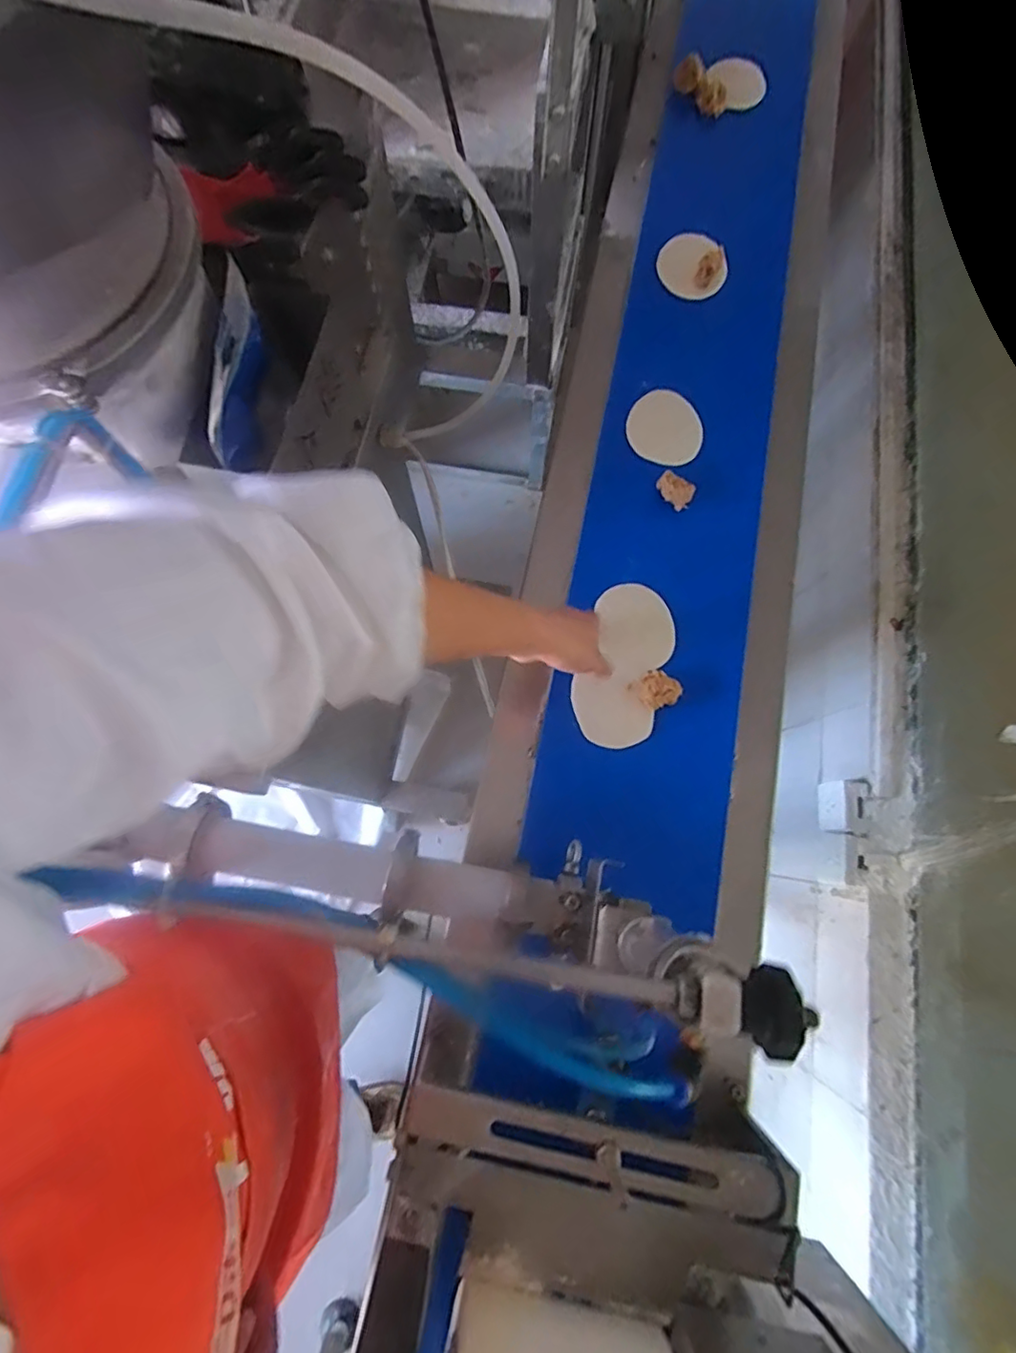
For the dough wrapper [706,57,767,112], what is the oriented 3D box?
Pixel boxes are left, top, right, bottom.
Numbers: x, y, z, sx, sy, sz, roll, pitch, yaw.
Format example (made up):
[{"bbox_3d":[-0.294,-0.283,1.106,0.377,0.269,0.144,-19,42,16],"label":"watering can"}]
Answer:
[{"bbox_3d":[0.320,-0.835,0.795,0.083,0.011,0.083,1,82,-4],"label":"dough wrapper"}]

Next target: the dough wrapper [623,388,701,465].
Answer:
[{"bbox_3d":[0.188,-0.297,0.676,0.087,0.004,0.089,0,83,-1],"label":"dough wrapper"}]

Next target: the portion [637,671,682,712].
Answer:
[{"bbox_3d":[0.157,0.013,0.589,0.044,0.020,0.037,-21,76,-5],"label":"portion"}]

